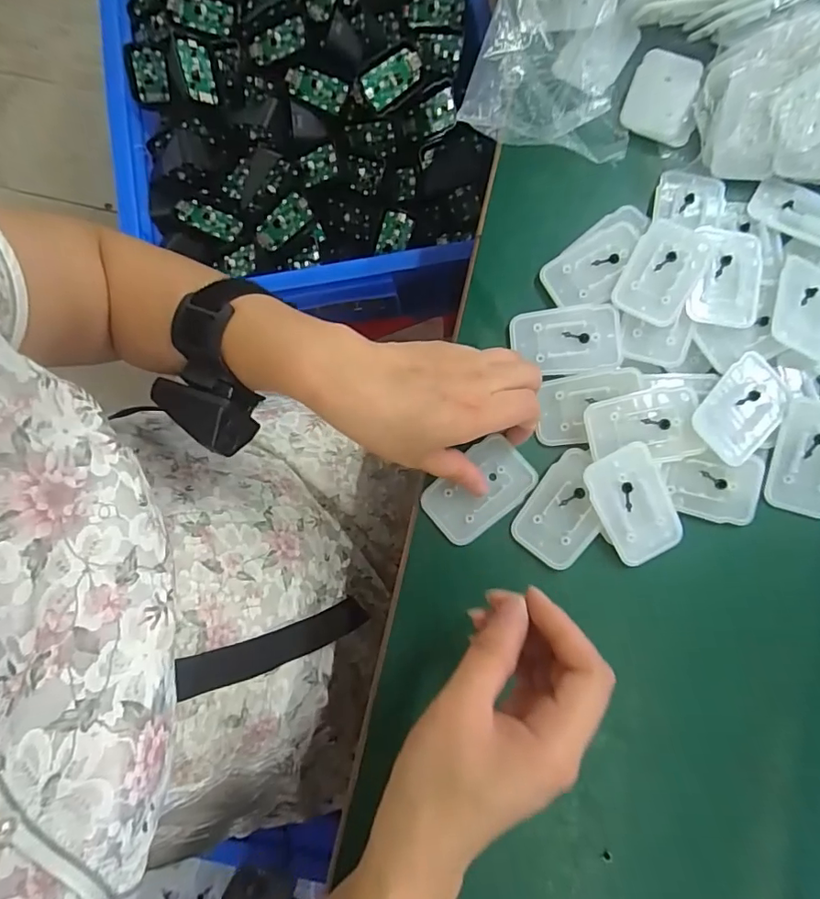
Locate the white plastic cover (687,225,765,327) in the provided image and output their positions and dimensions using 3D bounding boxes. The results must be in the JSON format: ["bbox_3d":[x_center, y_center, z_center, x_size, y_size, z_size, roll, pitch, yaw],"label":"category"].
[{"bbox_3d":[0.202,-0.110,0.324,0.045,0.010,0.066,13,80,1],"label":"white plastic cover"}]

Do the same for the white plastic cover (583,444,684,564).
[{"bbox_3d":[0.134,0.034,0.306,0.042,0.004,0.067,-25,97,1],"label":"white plastic cover"}]

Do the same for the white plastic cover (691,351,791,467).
[{"bbox_3d":[0.202,-0.026,0.310,0.043,0.007,0.065,43,82,6],"label":"white plastic cover"}]

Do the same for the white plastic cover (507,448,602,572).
[{"bbox_3d":[0.097,0.037,0.315,0.044,0.004,0.068,35,91,15],"label":"white plastic cover"}]

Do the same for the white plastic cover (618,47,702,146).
[{"bbox_3d":[0.185,-0.255,0.366,0.051,0.008,0.063,23,80,3],"label":"white plastic cover"}]

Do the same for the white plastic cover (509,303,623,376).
[{"bbox_3d":[0.102,-0.071,0.333,0.068,0.004,0.043,-6,84,11],"label":"white plastic cover"}]

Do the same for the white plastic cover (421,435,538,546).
[{"bbox_3d":[0.044,0.026,0.324,0.070,0.007,0.044,-40,83,-8],"label":"white plastic cover"}]

